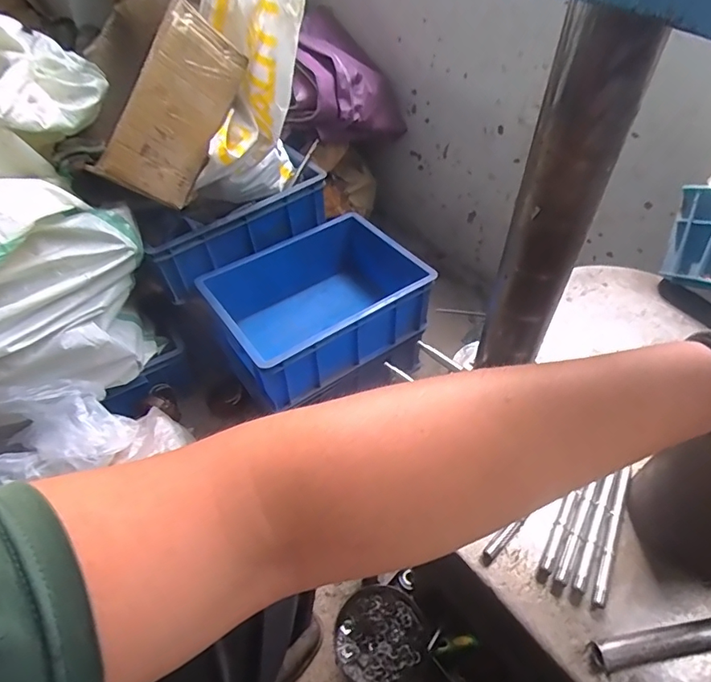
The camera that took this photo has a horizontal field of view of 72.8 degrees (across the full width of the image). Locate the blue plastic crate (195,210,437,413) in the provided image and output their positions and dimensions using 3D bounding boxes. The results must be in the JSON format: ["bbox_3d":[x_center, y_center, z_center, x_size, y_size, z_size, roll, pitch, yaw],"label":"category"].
[{"bbox_3d":[-0.071,-0.065,1.023,0.414,0.197,0.292,-27,53,-21],"label":"blue plastic crate"}]

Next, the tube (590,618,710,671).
[{"bbox_3d":[0.266,0.244,0.395,0.145,0.019,0.020,-7,49,-5],"label":"tube"}]

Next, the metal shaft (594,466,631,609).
[{"bbox_3d":[0.242,0.177,0.451,0.014,0.011,0.139,21,52,19],"label":"metal shaft"}]

